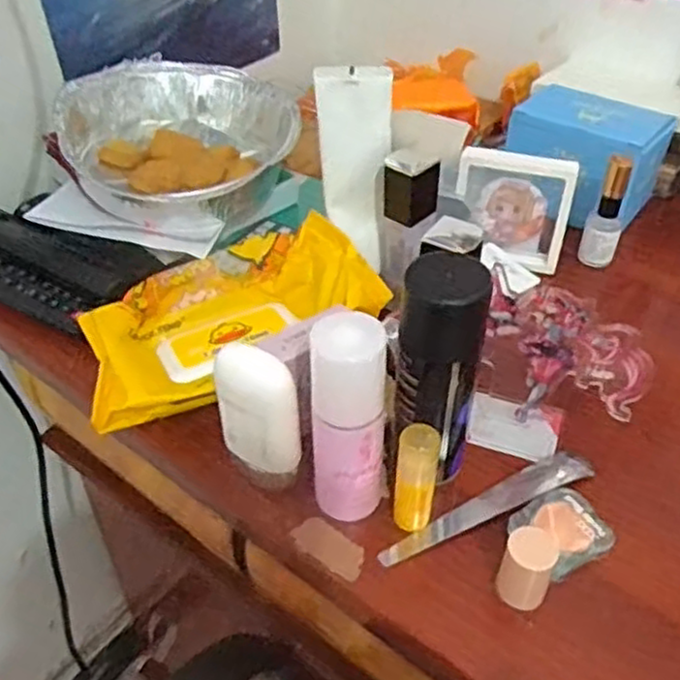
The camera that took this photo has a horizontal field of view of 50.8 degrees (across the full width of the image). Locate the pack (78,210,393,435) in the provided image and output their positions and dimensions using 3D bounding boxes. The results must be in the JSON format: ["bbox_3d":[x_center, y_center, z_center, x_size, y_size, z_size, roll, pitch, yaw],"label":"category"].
[{"bbox_3d":[-0.078,-0.021,0.493,0.198,0.047,0.118,-16,43,-18],"label":"pack"}]

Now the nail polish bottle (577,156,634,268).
[{"bbox_3d":[0.212,-0.099,0.568,0.027,0.087,0.020,16,43,17],"label":"nail polish bottle"}]

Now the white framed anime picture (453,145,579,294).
[{"bbox_3d":[0.134,-0.094,0.564,0.086,0.102,0.033,10,33,10],"label":"white framed anime picture"}]

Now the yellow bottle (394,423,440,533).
[{"bbox_3d":[0.041,0.076,0.389,0.021,0.067,0.018,3,41,3],"label":"yellow bottle"}]

